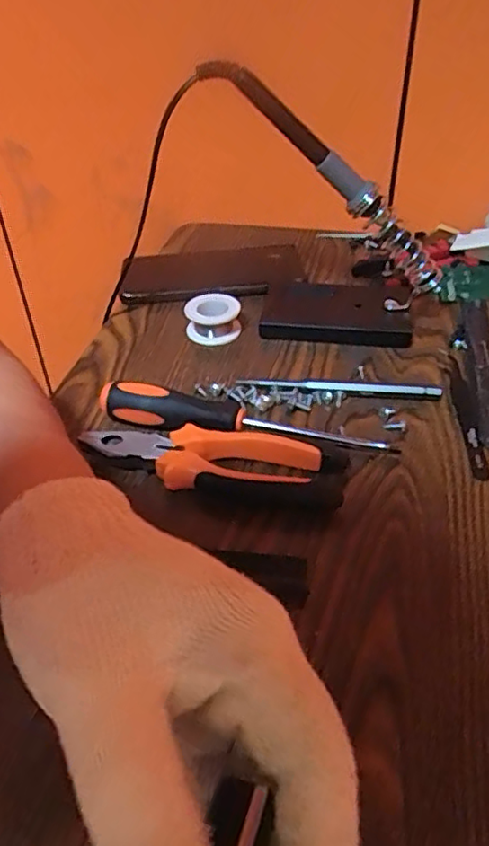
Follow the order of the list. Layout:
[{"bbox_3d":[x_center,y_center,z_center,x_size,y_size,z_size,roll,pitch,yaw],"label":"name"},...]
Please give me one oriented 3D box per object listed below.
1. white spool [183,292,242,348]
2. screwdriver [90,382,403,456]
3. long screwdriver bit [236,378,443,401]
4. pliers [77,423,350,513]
[{"bbox_3d":[-0.025,-0.081,0.495,0.043,0.030,0.039,-5,41,-1],"label":"white spool"},{"bbox_3d":[-0.003,-0.002,0.390,0.189,0.026,0.021,6,42,11],"label":"screwdriver"},{"bbox_3d":[0.064,-0.023,0.426,0.136,0.013,0.008,5,42,10],"label":"long screwdriver bit"},{"bbox_3d":[-0.021,0.024,0.367,0.155,0.019,0.042,5,42,10],"label":"pliers"}]

